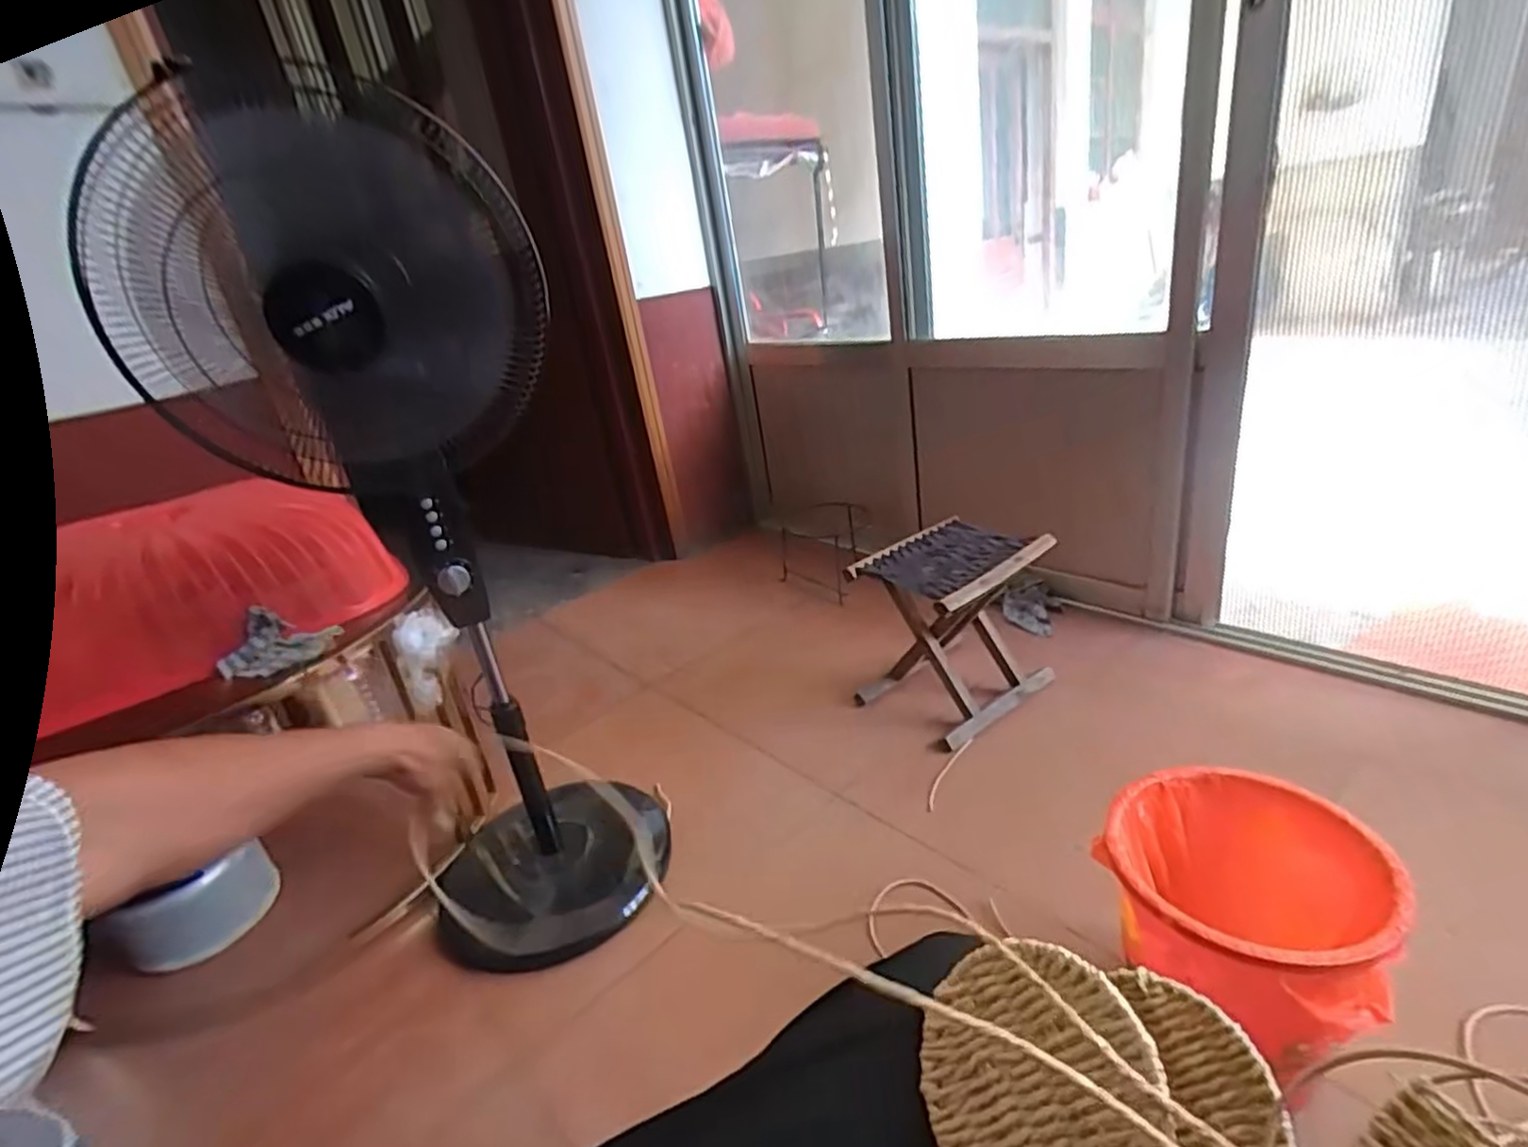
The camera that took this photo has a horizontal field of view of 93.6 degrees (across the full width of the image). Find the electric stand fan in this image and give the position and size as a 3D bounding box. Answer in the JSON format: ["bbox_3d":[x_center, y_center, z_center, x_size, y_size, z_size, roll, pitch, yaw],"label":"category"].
[{"bbox_3d":[-0.382,0.083,0.959,0.372,1.060,0.327,-15,21,-14],"label":"electric stand fan"}]

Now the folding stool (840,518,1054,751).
[{"bbox_3d":[0.369,0.097,1.421,0.311,0.298,0.267,-23,24,-32],"label":"folding stool"}]

